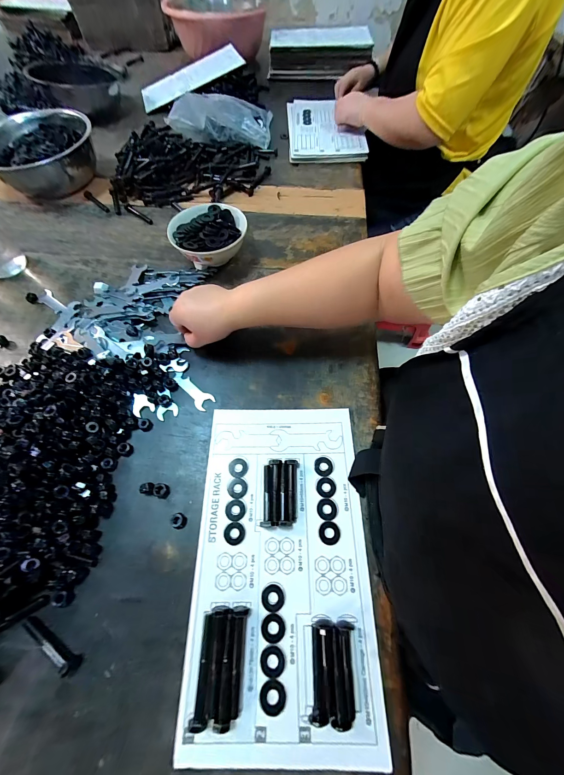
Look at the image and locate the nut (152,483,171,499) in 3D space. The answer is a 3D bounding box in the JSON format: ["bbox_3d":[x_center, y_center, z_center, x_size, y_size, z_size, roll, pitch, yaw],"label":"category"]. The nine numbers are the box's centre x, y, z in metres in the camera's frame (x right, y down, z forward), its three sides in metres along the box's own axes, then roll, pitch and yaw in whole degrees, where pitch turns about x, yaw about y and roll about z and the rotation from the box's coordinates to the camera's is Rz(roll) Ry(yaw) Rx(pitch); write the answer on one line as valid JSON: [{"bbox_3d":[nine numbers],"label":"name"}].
[{"bbox_3d":[-0.152,0.130,0.343,0.020,0.008,0.016,14,64,7],"label":"nut"}]

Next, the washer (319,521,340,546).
[{"bbox_3d":[0.056,0.170,0.317,0.024,0.004,0.024,0,63,0],"label":"washer"}]

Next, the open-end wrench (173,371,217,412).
[{"bbox_3d":[-0.137,0.004,0.409,0.079,0.004,0.027,35,69,17],"label":"open-end wrench"}]

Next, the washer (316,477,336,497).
[{"bbox_3d":[0.055,0.125,0.340,0.023,0.004,0.023,0,63,0],"label":"washer"}]

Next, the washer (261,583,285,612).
[{"bbox_3d":[-0.010,0.225,0.291,0.024,0.004,0.024,0,63,0],"label":"washer"}]

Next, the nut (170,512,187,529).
[{"bbox_3d":[-0.124,0.160,0.327,0.019,0.007,0.017,3,63,2],"label":"nut"}]

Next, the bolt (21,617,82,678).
[{"bbox_3d":[-0.235,0.260,0.275,0.073,0.013,0.013,25,66,13],"label":"bolt"}]

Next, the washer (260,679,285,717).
[{"bbox_3d":[-0.009,0.293,0.257,0.024,0.004,0.024,0,63,0],"label":"washer"}]

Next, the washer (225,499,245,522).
[{"bbox_3d":[-0.056,0.148,0.330,0.024,0.004,0.024,0,63,0],"label":"washer"}]

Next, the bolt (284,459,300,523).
[{"bbox_3d":[0.013,0.126,0.336,0.017,0.013,0.070,-1,63,0],"label":"bolt"}]

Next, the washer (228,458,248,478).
[{"bbox_3d":[-0.057,0.104,0.353,0.024,0.004,0.024,0,63,0],"label":"washer"}]

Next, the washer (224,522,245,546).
[{"bbox_3d":[-0.056,0.171,0.319,0.024,0.004,0.024,0,63,0],"label":"washer"}]

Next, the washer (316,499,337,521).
[{"bbox_3d":[0.054,0.147,0.328,0.023,0.004,0.024,0,63,0],"label":"washer"}]

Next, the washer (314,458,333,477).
[{"bbox_3d":[0.054,0.102,0.352,0.023,0.004,0.024,0,63,0],"label":"washer"}]

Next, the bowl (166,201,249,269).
[{"bbox_3d":[-0.133,-0.271,0.510,0.133,0.063,0.131,0,63,0],"label":"bowl"}]

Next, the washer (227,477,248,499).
[{"bbox_3d":[-0.056,0.126,0.341,0.025,0.004,0.023,0,63,0],"label":"washer"}]

